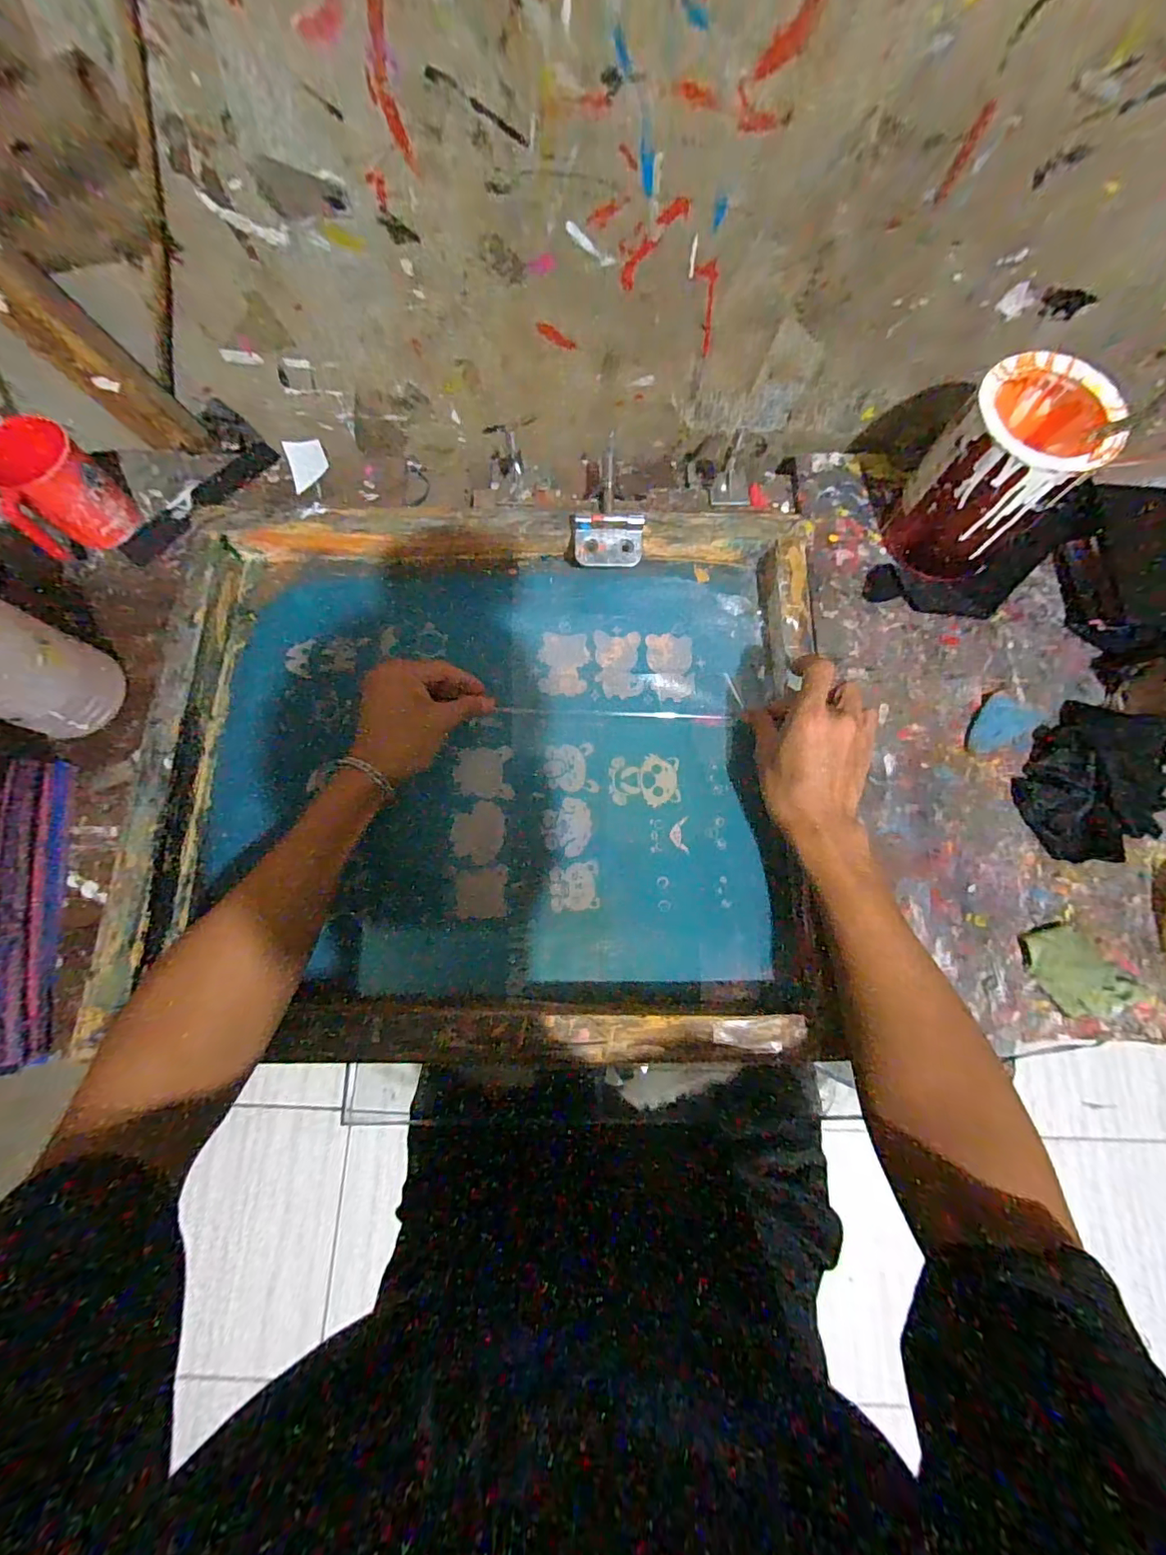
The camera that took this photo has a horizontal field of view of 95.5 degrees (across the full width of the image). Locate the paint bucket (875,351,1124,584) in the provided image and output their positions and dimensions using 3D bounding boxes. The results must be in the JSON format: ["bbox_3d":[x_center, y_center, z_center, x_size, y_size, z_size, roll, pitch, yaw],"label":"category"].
[{"bbox_3d":[0.349,-0.255,0.457,0.103,0.138,0.109,33,78,7],"label":"paint bucket"}]

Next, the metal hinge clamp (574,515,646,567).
[{"bbox_3d":[0.022,-0.208,0.466,0.058,0.017,0.041,-3,112,-4],"label":"metal hinge clamp"}]

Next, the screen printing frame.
[{"bbox_3d":[-0.075,-0.014,0.432,0.519,0.051,0.434,1,76,0],"label":"screen printing frame"}]

